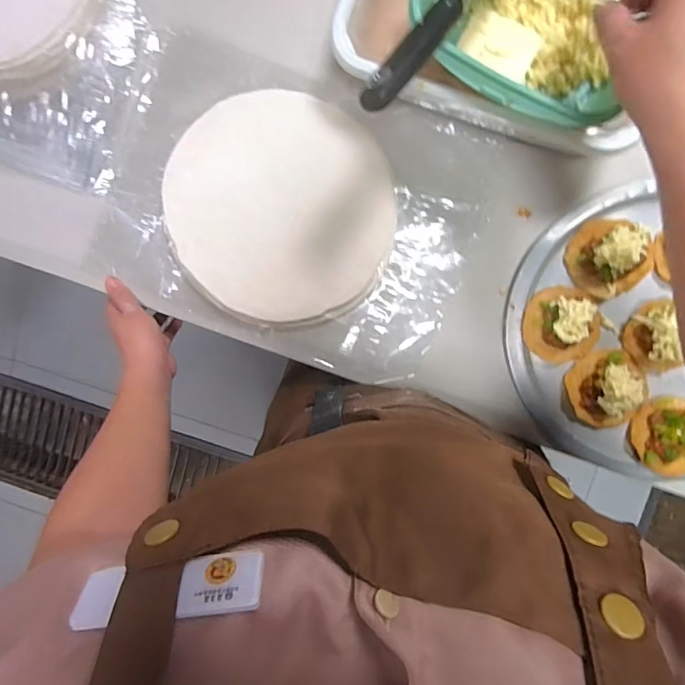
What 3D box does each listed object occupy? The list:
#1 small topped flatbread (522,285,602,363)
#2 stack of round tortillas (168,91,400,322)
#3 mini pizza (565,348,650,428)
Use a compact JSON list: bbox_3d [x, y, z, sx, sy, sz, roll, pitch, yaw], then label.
[{"bbox_3d":[0.231,-0.017,0.498,0.079,0.045,0.076,0,93,5],"label":"small topped flatbread"},{"bbox_3d":[-0.070,-0.145,0.528,0.236,0.031,0.253,-43,89,5],"label":"stack of round tortillas"},{"bbox_3d":[0.279,0.049,0.495,0.074,0.044,0.078,0,93,5],"label":"mini pizza"}]

